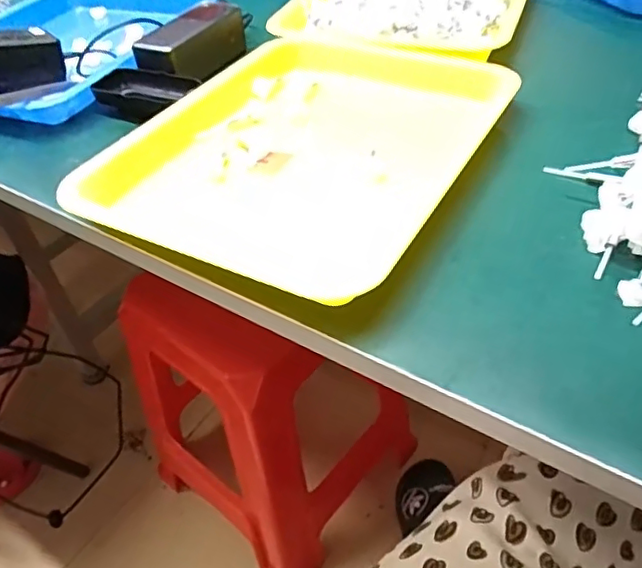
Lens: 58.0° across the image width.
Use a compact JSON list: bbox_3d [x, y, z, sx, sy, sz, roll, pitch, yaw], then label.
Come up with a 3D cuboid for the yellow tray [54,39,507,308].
[{"bbox_3d":[-0.010,-0.120,0.479,0.261,0.030,0.303,19,50,24],"label":"yellow tray"}]

